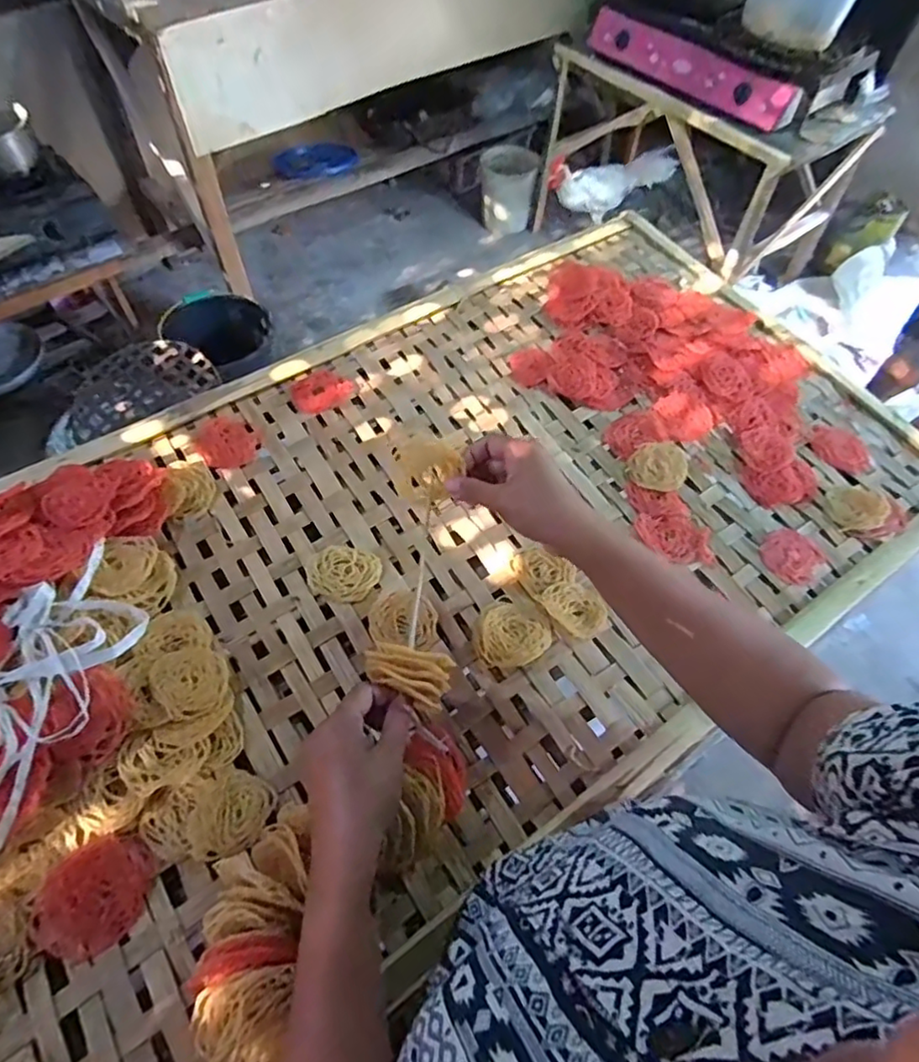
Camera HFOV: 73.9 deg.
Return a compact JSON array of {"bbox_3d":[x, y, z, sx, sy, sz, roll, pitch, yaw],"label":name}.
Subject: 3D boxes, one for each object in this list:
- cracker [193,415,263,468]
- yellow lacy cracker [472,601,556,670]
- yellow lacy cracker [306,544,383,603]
[{"bbox_3d":[-0.263,-0.103,0.689,0.064,0.005,0.078,-31,64,-20],"label":"cracker"},{"bbox_3d":[0.050,0.099,0.581,0.068,0.014,0.067,1,58,-2],"label":"yellow lacy cracker"},{"bbox_3d":[-0.117,0.041,0.611,0.072,0.006,0.059,15,58,7],"label":"yellow lacy cracker"}]

